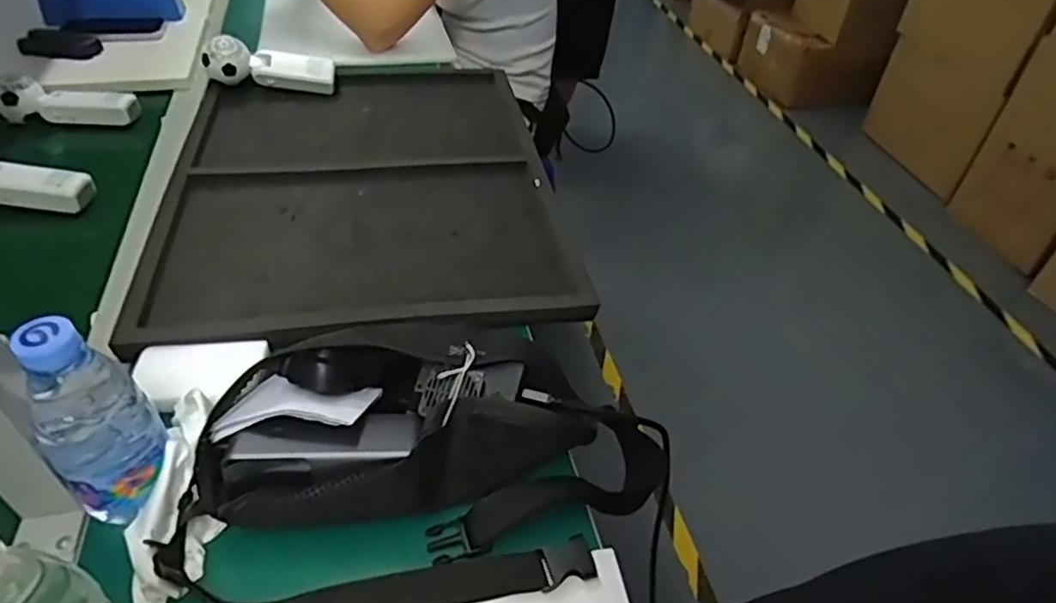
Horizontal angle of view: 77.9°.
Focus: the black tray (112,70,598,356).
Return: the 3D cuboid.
[{"bbox_3d":[-0.195,-0.156,0.768,0.417,0.024,0.579,-6,43,-10],"label":"black tray"}]

